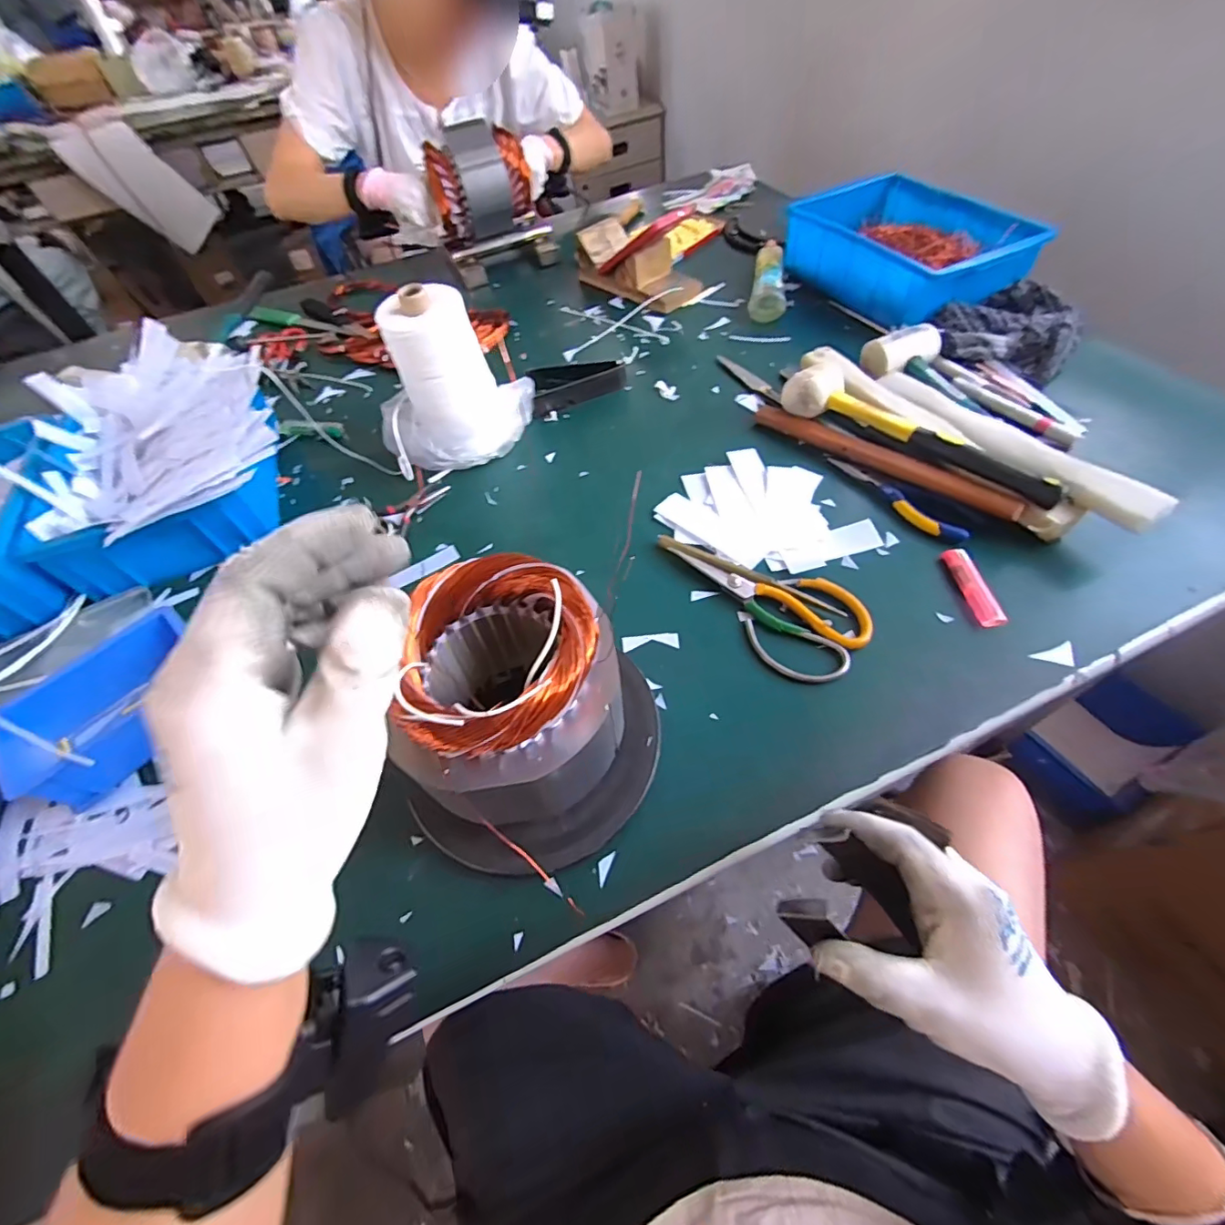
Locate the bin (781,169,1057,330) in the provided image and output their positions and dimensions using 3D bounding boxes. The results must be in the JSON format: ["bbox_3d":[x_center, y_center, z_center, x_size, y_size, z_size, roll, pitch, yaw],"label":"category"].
[{"bbox_3d":[0.405,-0.505,0.731,0.194,0.082,0.295,-24,57,-11],"label":"bin"}]

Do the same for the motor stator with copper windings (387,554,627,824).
[{"bbox_3d":[-0.060,0.048,0.333,0.126,0.113,0.133,-9,54,-3],"label":"motor stator with copper windings"}]

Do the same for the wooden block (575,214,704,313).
[{"bbox_3d":[0.036,-0.550,0.815,0.094,0.073,0.210,-38,60,-19],"label":"wooden block"}]

